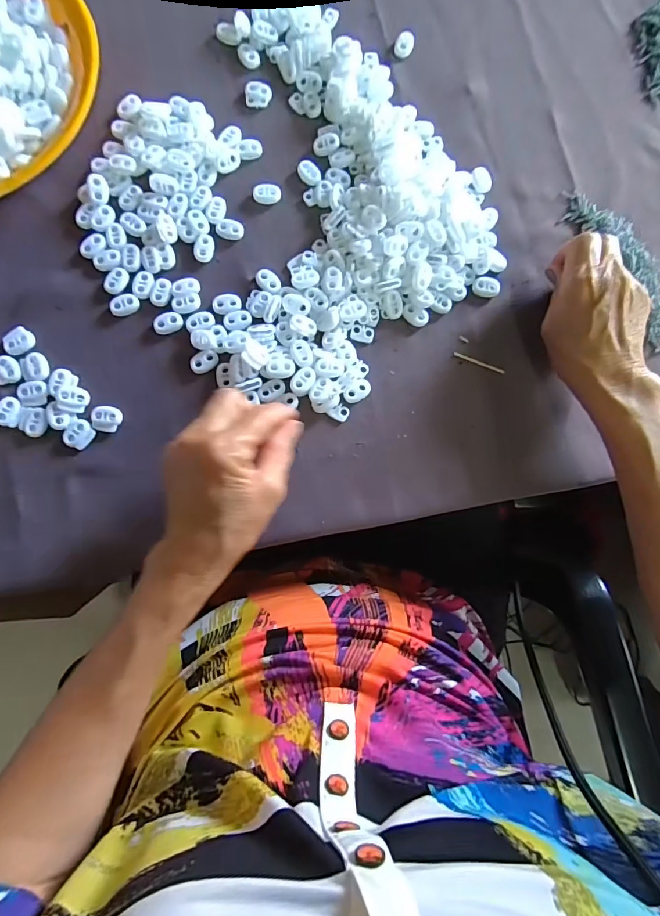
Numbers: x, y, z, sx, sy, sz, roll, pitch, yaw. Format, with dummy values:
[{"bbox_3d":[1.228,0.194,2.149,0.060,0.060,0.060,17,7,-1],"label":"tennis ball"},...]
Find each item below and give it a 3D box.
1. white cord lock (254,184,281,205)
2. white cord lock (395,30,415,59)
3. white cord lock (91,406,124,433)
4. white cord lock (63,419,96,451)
[{"bbox_3d":[-0.052,-0.219,0.367,0.022,0.006,0.017,-7,83,-4],"label":"white cord lock"},{"bbox_3d":[0.066,-0.366,0.390,0.016,0.008,0.019,20,82,0],"label":"white cord lock"},{"bbox_3d":[-0.171,-0.030,0.337,0.022,0.004,0.020,15,82,-1],"label":"white cord lock"},{"bbox_3d":[-0.189,-0.018,0.334,0.018,0.004,0.021,38,83,3],"label":"white cord lock"}]

